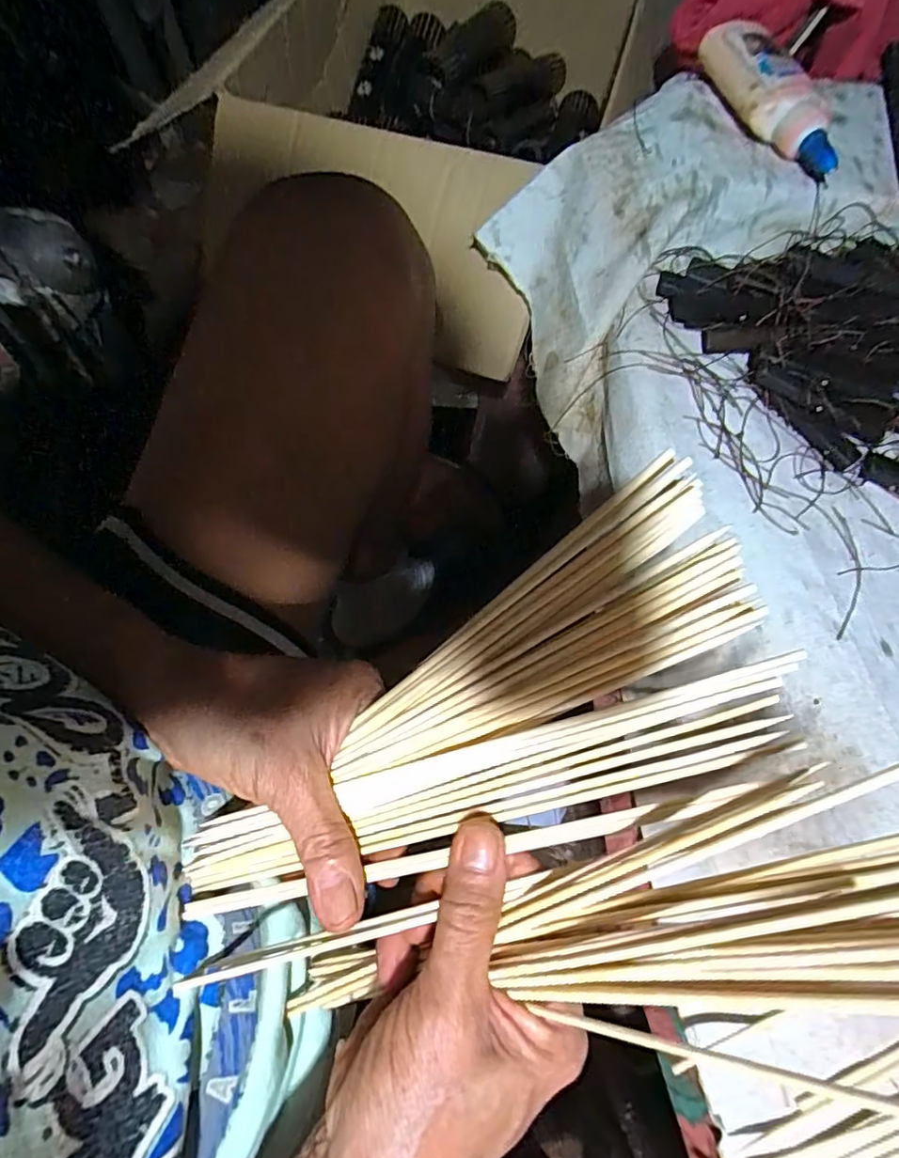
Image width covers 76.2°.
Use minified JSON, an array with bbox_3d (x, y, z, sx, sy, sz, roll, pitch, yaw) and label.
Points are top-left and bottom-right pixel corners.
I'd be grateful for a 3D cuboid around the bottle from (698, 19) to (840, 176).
[{"bbox_3d":[0.187,-0.284,0.337,0.032,0.026,0.110,-23,73,-9],"label":"bottle"}]

